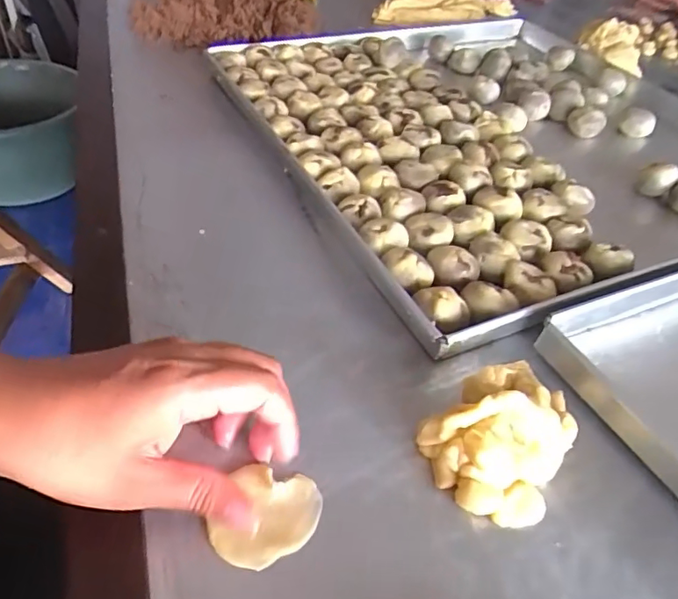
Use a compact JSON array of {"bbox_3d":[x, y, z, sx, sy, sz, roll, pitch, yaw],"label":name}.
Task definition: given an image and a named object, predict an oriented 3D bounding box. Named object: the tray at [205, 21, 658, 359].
[{"bbox_3d":[0.156,-0.193,0.603,0.489,0.049,0.509,-17,47,-25],"label":"tray"}]

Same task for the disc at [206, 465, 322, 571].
[{"bbox_3d":[-0.036,0.111,0.278,0.048,0.007,0.051,4,42,-4],"label":"disc"}]

